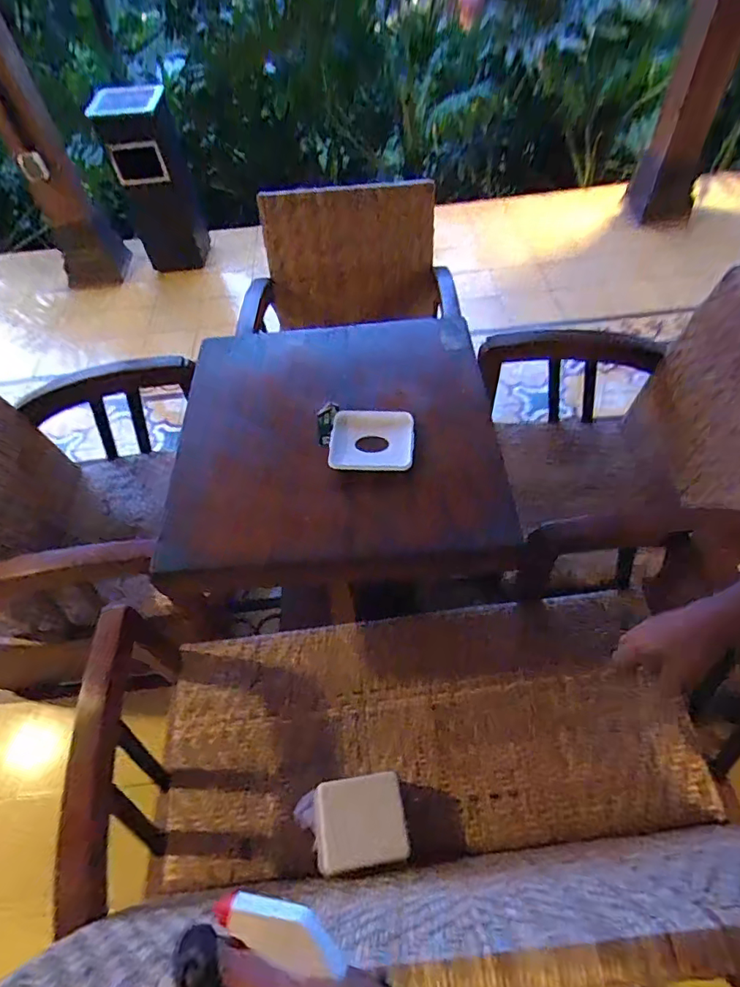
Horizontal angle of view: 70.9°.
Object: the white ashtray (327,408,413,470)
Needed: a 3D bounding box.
[{"bbox_3d":[0.002,-0.082,0.816,0.129,0.025,0.110,2,54,6],"label":"white ashtray"}]

